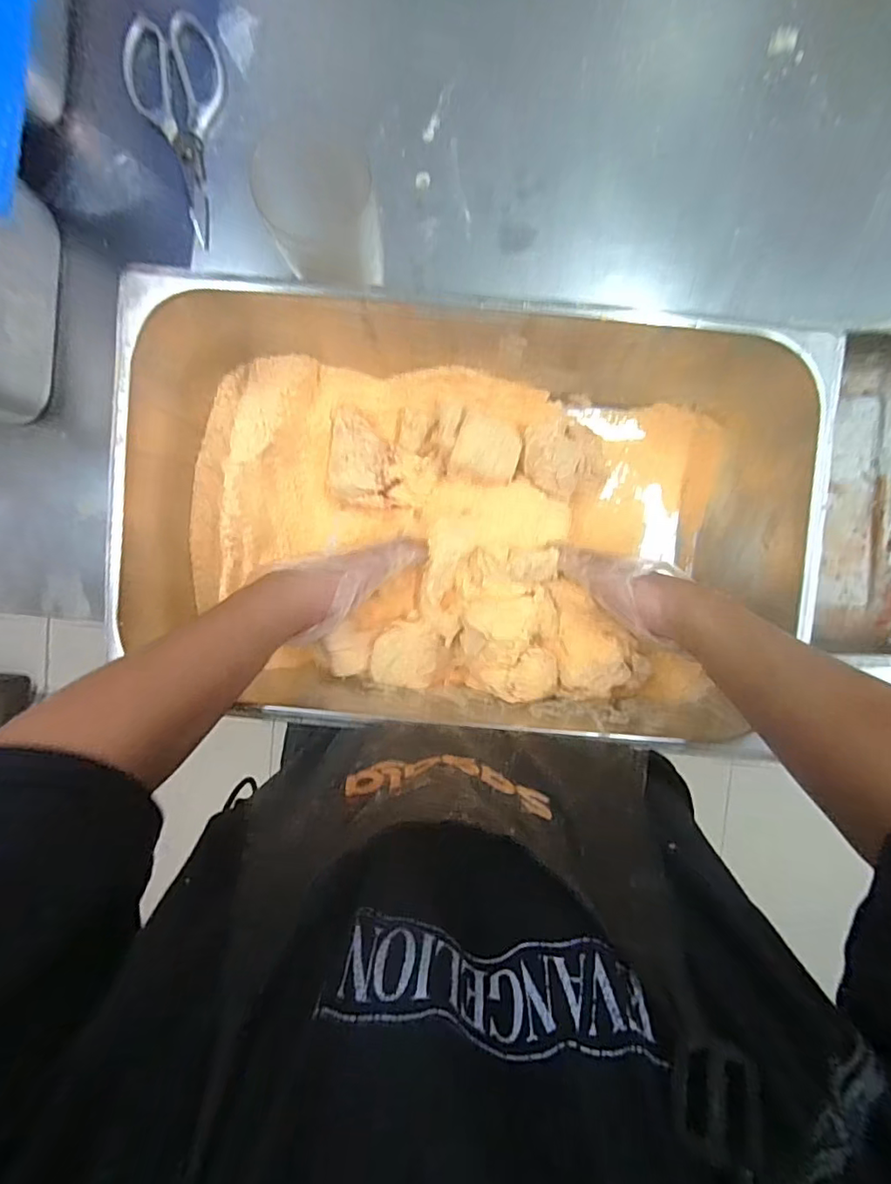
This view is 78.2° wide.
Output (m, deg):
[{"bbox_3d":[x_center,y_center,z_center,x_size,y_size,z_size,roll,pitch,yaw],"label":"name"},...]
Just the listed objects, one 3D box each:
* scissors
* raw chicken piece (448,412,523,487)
[{"bbox_3d":[-0.245,-0.431,0.512,0.084,0.011,0.193,-8,94,-1],"label":"scissors"},{"bbox_3d":[0.037,-0.123,0.468,0.056,0.028,0.055,15,94,-2],"label":"raw chicken piece"}]

